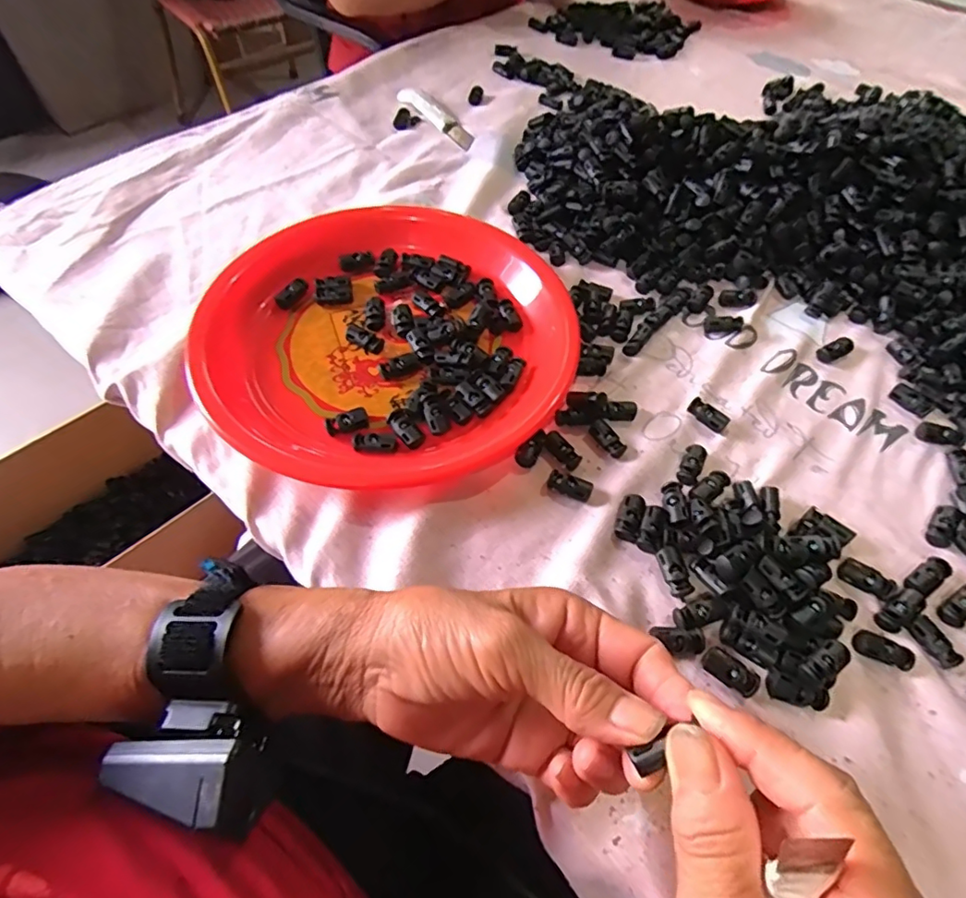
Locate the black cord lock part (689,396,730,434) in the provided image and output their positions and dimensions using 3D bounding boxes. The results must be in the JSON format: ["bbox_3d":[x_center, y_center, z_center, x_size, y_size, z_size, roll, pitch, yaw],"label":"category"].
[{"bbox_3d":[0.154,-0.023,0.379,0.013,0.010,0.027,-38,66,-21],"label":"black cord lock part"}]

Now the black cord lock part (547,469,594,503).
[{"bbox_3d":[0.054,0.023,0.344,0.027,0.008,0.012,22,60,12],"label":"black cord lock part"}]

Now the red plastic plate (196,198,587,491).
[{"bbox_3d":[-0.067,-0.103,0.406,0.251,0.034,0.278,-6,58,-4],"label":"red plastic plate"}]

